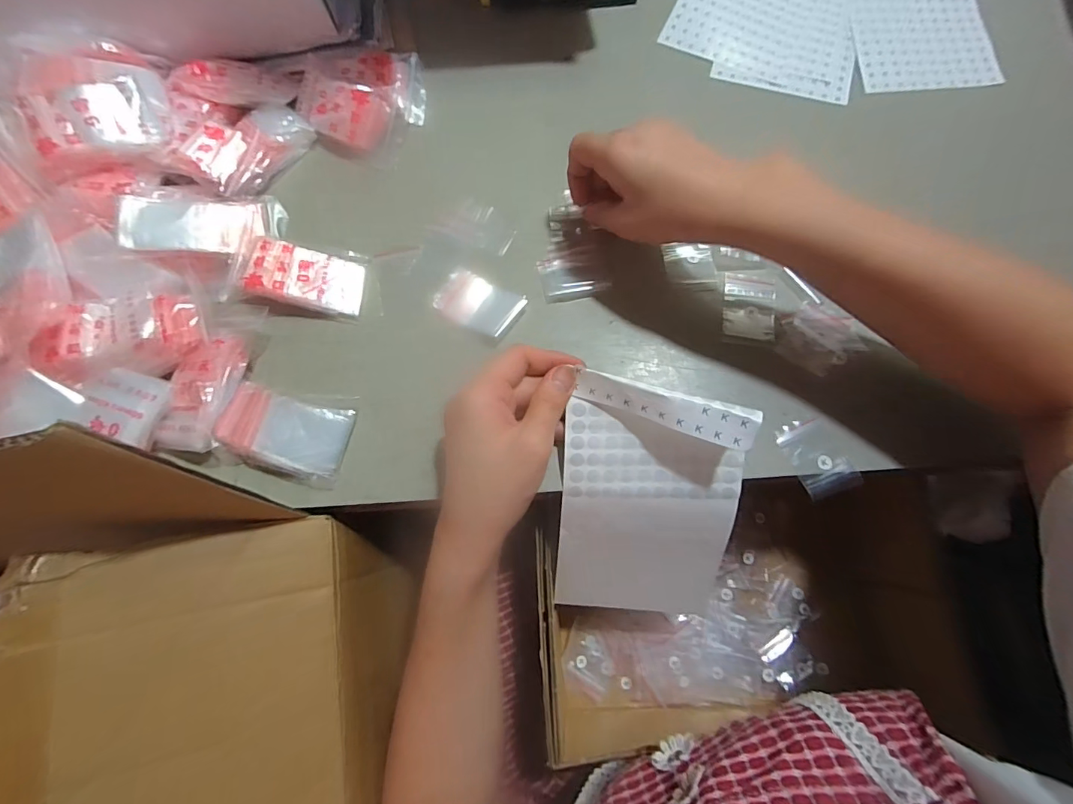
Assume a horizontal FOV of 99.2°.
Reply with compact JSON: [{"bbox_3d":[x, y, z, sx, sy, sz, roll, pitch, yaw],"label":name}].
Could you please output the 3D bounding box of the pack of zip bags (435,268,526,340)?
[{"bbox_3d":[-0.046,-0.077,0.355,0.067,0.011,0.042,29,77,9],"label":"pack of zip bags"}]

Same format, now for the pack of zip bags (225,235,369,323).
[{"bbox_3d":[-0.183,-0.098,0.356,0.092,0.018,0.054,7,75,3],"label":"pack of zip bags"}]

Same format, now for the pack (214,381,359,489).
[{"bbox_3d":[-0.179,0.022,0.321,0.088,0.018,0.061,9,75,4],"label":"pack"}]

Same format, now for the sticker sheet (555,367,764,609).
[{"bbox_3d":[0.080,0.081,0.326,0.122,0.027,0.195,2,114,0],"label":"sticker sheet"}]

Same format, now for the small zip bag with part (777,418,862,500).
[{"bbox_3d":[0.198,0.041,0.320,0.037,0.005,0.052,-27,75,-6],"label":"small zip bag with part"}]

